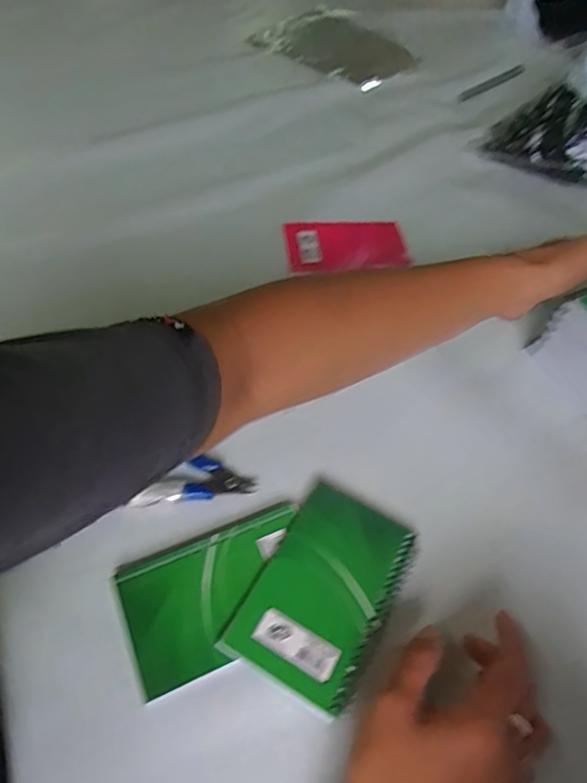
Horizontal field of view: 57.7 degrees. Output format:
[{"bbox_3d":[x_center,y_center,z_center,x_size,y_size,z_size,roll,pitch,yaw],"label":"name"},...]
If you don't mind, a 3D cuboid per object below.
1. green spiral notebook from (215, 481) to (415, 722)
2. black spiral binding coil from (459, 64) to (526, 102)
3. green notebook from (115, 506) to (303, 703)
[{"bbox_3d":[0.021,0.128,0.349,0.081,0.009,0.129,26,56,17],"label":"green spiral notebook"},{"bbox_3d":[0.311,-0.478,0.826,0.154,0.012,0.017,-33,60,-23],"label":"black spiral binding coil"},{"bbox_3d":[-0.046,0.131,0.347,0.124,0.005,0.080,-19,56,-17],"label":"green notebook"}]

